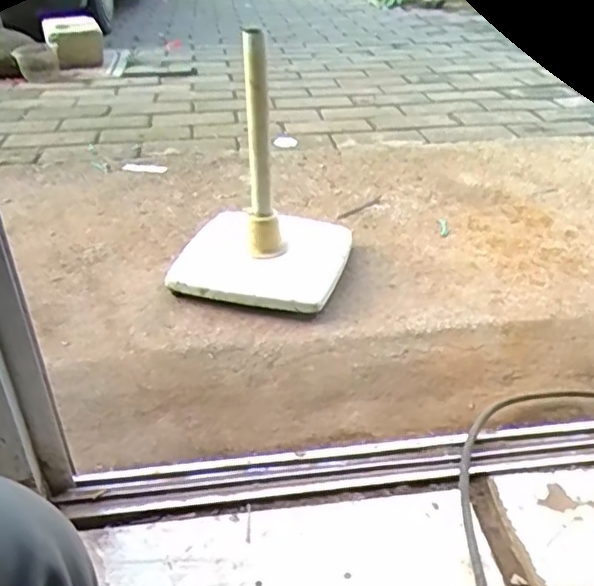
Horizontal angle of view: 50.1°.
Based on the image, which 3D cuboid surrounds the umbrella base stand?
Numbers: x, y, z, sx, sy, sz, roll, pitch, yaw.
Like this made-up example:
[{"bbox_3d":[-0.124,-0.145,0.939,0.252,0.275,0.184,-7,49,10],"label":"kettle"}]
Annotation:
[{"bbox_3d":[-0.067,-0.210,1.126,0.322,0.403,0.288,1,35,4],"label":"umbrella base stand"}]

